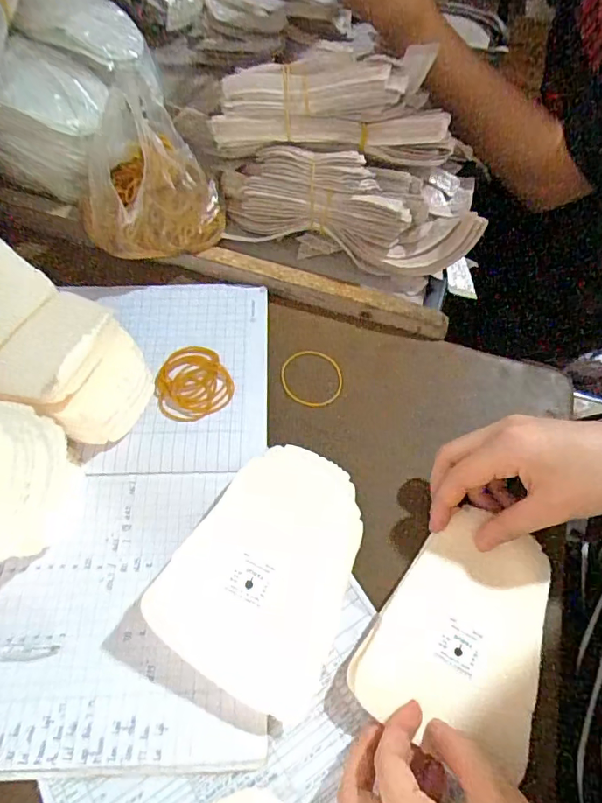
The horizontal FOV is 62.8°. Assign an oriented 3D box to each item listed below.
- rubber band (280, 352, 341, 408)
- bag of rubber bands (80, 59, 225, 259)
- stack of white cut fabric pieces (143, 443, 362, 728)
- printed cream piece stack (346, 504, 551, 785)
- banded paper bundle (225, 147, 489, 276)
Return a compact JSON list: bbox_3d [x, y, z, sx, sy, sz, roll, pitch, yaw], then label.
[{"bbox_3d":[0.009,-0.021,0.399,0.049,0.004,0.050,1,61,-1],"label":"rubber band"},{"bbox_3d":[-0.133,-0.187,0.416,0.114,0.128,0.101,-23,64,-14],"label":"bag of rubber bands"},{"bbox_3d":[-0.012,0.098,0.311,0.103,0.037,0.151,29,64,13],"label":"stack of white cut fabric pieces"},{"bbox_3d":[0.102,0.135,0.303,0.096,0.011,0.133,28,63,13],"label":"printed cream piece stack"},{"bbox_3d":[0.044,-0.171,0.447,0.233,0.079,0.102,3,61,0],"label":"banded paper bundle"}]

